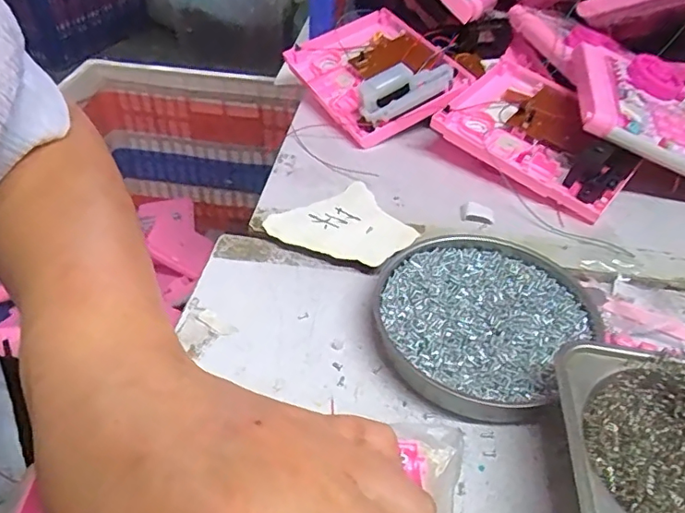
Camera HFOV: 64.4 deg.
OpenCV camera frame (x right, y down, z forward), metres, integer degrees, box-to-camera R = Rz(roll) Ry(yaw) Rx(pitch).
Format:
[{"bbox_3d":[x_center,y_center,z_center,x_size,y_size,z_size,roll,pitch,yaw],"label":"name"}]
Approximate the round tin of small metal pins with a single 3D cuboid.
[{"bbox_3d":[0.086,0.036,0.347,0.126,0.019,0.133,2,42,-2],"label":"round tin of small metal pins"}]

